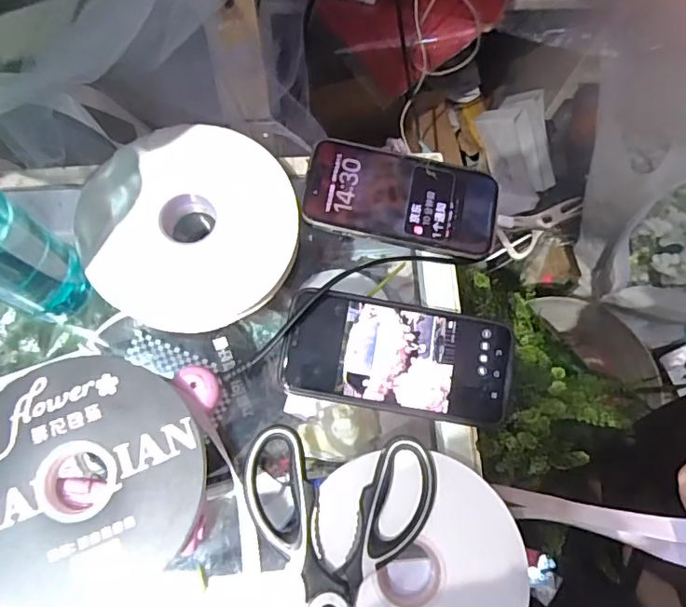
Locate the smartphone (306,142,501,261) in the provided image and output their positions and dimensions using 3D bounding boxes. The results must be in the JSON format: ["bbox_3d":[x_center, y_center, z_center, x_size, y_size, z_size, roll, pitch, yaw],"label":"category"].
[{"bbox_3d":[0.045,-0.082,0.409,0.143,0.010,0.073,9,74,0],"label":"smartphone"}]

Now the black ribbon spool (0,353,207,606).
[{"bbox_3d":[-0.159,0.104,0.328,0.141,0.017,0.138,1,74,-2],"label":"black ribbon spool"}]

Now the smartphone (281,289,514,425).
[{"bbox_3d":[0.038,0.037,0.376,0.154,0.007,0.073,10,74,1],"label":"smartphone"}]

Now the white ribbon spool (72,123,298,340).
[{"bbox_3d":[-0.108,-0.057,0.383,0.146,0.020,0.142,1,74,-2],"label":"white ribbon spool"}]

